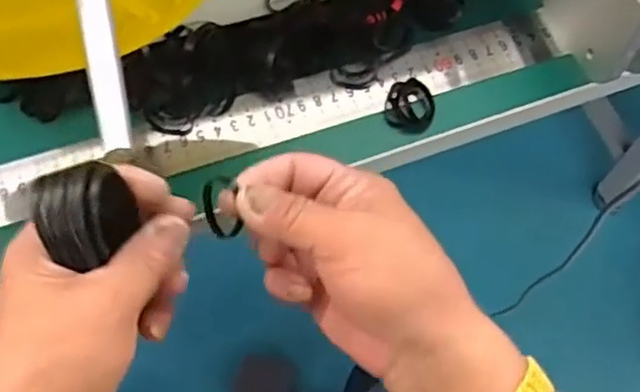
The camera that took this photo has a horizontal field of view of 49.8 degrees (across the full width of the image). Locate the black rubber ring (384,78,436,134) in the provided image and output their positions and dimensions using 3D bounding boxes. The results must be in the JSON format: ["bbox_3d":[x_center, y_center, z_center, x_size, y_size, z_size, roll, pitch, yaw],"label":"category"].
[{"bbox_3d":[0.052,-0.053,0.391,0.028,0.017,0.029,0,63,-1],"label":"black rubber ring"}]

